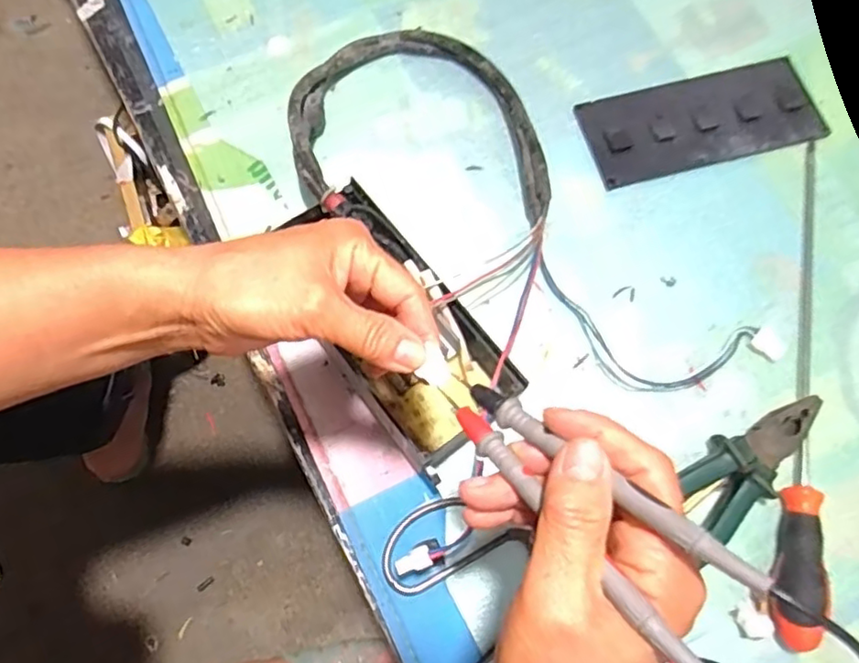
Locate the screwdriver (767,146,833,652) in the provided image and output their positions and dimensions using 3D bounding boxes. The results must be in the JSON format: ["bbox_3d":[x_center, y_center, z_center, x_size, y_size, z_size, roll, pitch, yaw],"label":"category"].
[{"bbox_3d":[0.281,0.024,0.455,0.026,0.030,0.385,15,72,5],"label":"screwdriver"}]

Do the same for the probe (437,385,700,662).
[{"bbox_3d":[0.046,0.069,0.234,0.010,0.006,0.139,-34,53,-11],"label":"probe"}]

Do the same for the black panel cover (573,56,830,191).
[{"bbox_3d":[0.234,-0.182,0.535,0.197,0.010,0.086,-14,72,-5],"label":"black panel cover"}]

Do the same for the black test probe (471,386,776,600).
[{"bbox_3d":[0.062,0.053,0.229,0.009,0.007,0.127,-46,49,-14],"label":"black test probe"}]

